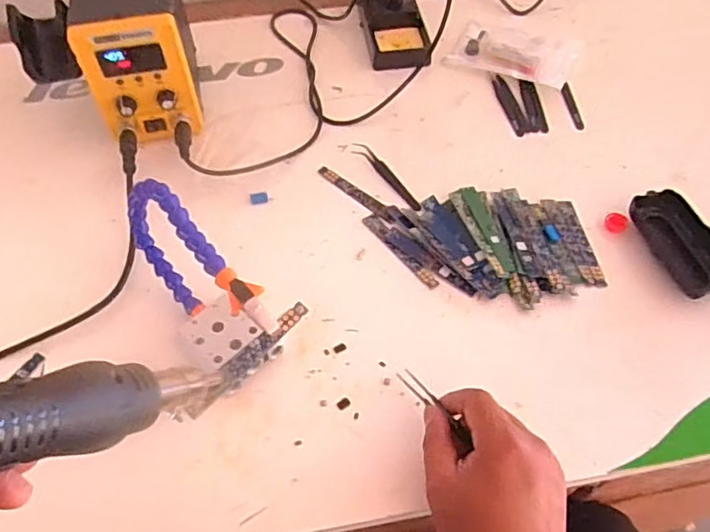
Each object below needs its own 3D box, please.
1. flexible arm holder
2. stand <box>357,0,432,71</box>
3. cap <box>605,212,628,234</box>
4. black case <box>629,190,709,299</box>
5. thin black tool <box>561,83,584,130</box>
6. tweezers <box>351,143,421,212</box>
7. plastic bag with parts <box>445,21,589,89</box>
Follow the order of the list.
[{"bbox_3d":[-0.127,0.017,0.466,0.055,0.111,0.192,-35,62,-21],"label":"flexible arm holder"},{"bbox_3d":[0.048,-0.308,0.712,0.075,0.083,0.124,-7,55,-4],"label":"stand"},{"bbox_3d":[0.249,-0.041,0.563,0.020,0.010,0.021,0,55,1],"label":"cap"},{"bbox_3d":[0.299,-0.020,0.540,0.056,0.024,0.106,-13,56,-8],"label":"black case"},{"bbox_3d":[0.243,-0.178,0.660,0.011,0.004,0.063,-8,68,-5],"label":"thin black tool"},{"bbox_3d":[0.033,-0.092,0.603,0.015,0.005,0.109,-31,60,-19],"label":"tweezers"},{"bbox_3d":[0.194,-0.260,0.715,0.145,0.019,0.093,20,58,14],"label":"plastic bag with parts"}]

